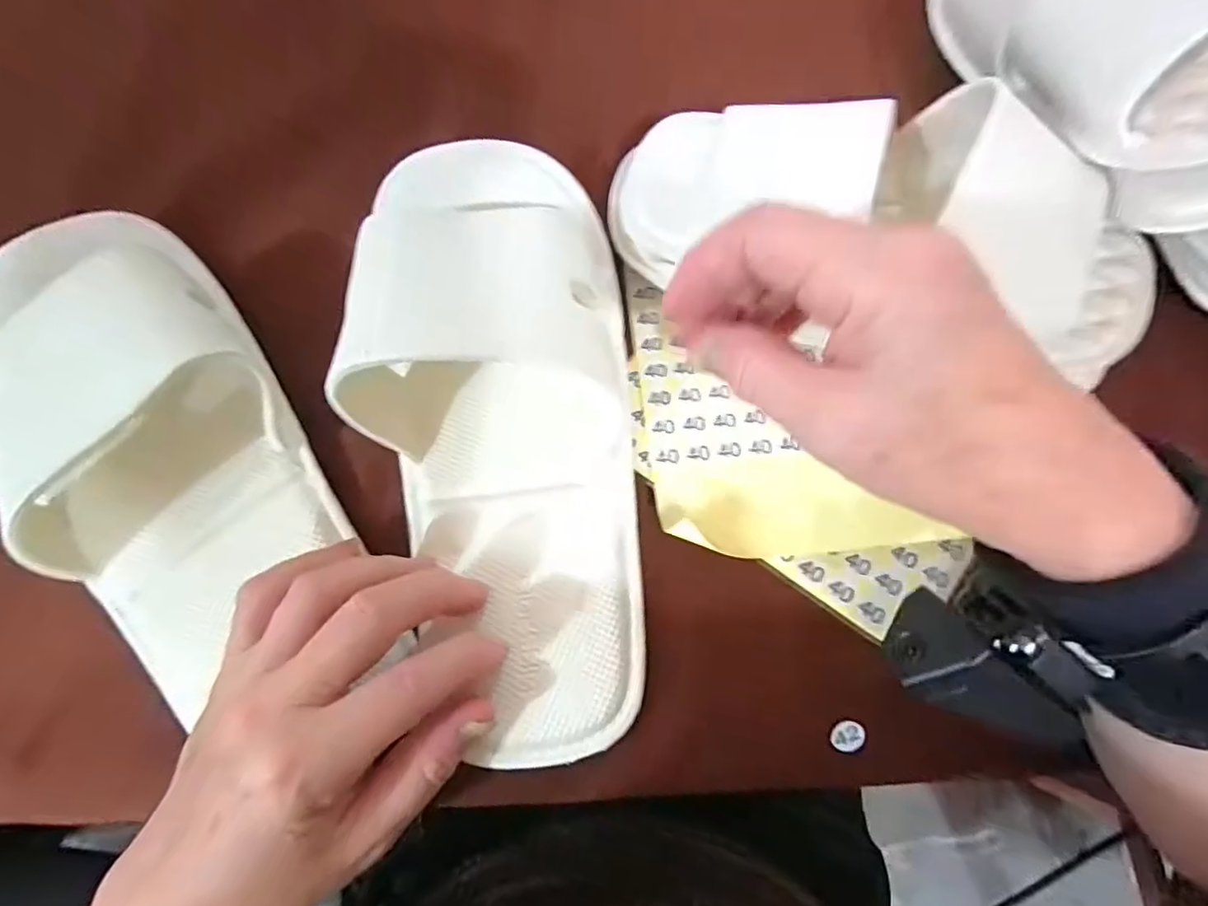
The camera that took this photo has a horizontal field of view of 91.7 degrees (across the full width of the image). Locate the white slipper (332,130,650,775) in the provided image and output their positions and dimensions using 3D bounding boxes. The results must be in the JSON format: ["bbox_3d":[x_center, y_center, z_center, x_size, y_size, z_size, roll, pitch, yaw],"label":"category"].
[{"bbox_3d":[-0.042,-0.012,0.248,0.117,0.058,0.259,-12,81,-7],"label":"white slipper"}]

